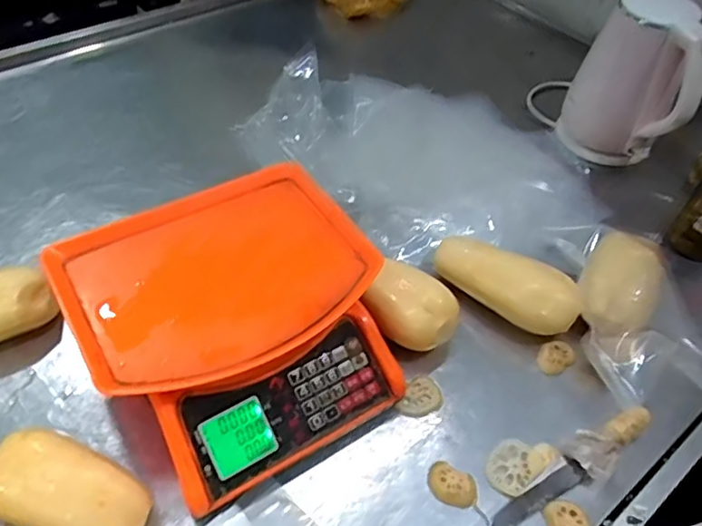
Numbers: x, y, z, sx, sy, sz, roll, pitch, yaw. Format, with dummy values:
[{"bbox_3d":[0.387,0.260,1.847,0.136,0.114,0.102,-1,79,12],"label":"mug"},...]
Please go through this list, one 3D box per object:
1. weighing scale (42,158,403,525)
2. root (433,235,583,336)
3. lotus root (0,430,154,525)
[{"bbox_3d":[-0.111,0.058,0.602,0.280,0.121,0.278,-24,55,-24],"label":"weighing scale"},{"bbox_3d":[0.179,0.016,0.682,0.176,0.056,0.059,32,55,22],"label":"root"},{"bbox_3d":[-0.241,0.200,0.509,0.140,0.067,0.077,16,50,11],"label":"lotus root"}]

